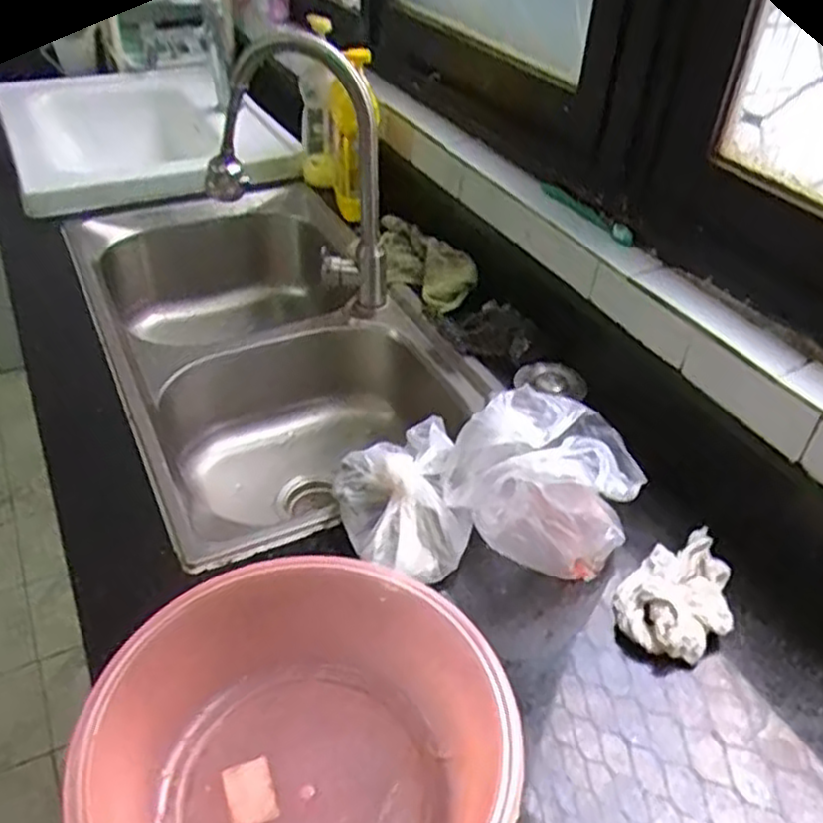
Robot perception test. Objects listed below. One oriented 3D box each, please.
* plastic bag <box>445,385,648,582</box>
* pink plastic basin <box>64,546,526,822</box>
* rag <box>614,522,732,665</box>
[{"bbox_3d":[0.125,0.060,0.709,0.163,0.137,0.146,22,43,21],"label":"plastic bag"},{"bbox_3d":[-0.071,0.238,0.501,0.264,0.099,0.264,2,39,-2],"label":"pink plastic basin"},{"bbox_3d":[0.243,0.158,0.666,0.087,0.046,0.144,34,48,32],"label":"rag"}]

